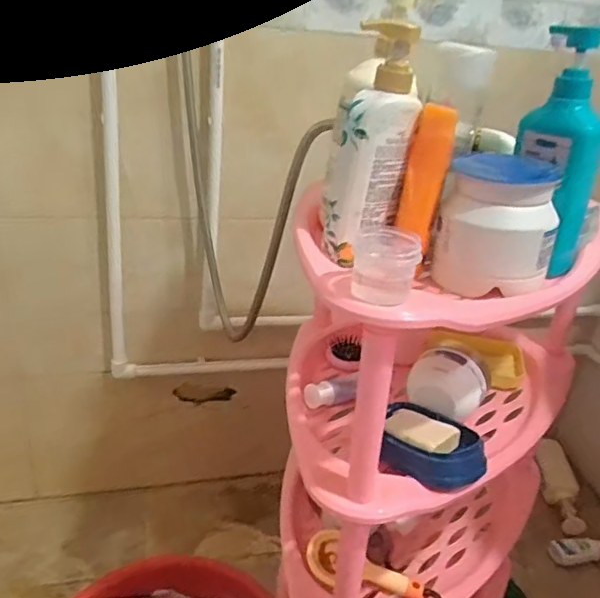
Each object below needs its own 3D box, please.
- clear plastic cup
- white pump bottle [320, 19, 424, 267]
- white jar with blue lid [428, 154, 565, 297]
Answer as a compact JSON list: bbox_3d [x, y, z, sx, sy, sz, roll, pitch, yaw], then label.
[{"bbox_3d":[0.069,-0.027,0.469,0.050,0.049,0.045,9,29,7],"label":"clear plastic cup"},{"bbox_3d":[0.068,-0.138,0.557,0.092,0.198,0.044,-10,32,-27],"label":"white pump bottle"},{"bbox_3d":[0.190,-0.072,0.562,0.112,0.118,0.109,14,30,15],"label":"white jar with blue lid"}]

